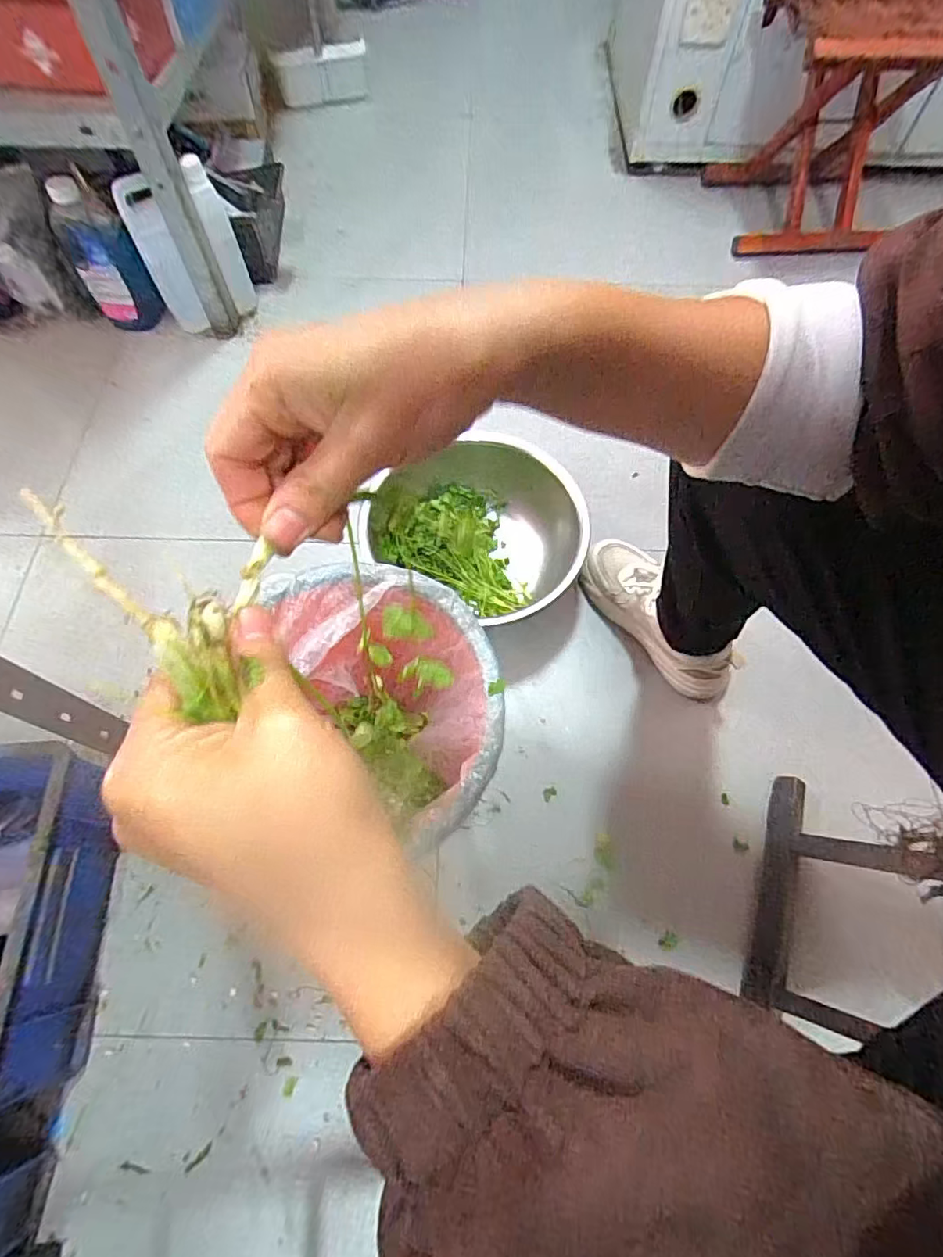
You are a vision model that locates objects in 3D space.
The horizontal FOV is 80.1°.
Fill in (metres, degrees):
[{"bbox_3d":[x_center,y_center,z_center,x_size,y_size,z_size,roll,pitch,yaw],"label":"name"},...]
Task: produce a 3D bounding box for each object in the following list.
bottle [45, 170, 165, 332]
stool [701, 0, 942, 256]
[{"bbox_3d":[-0.593,-0.594,0.912,0.102,0.200,0.100,-31,70,-14],"label":"bottle"},{"bbox_3d":[0.679,-0.927,1.042,0.383,0.330,0.300,-4,66,-3],"label":"stool"}]

